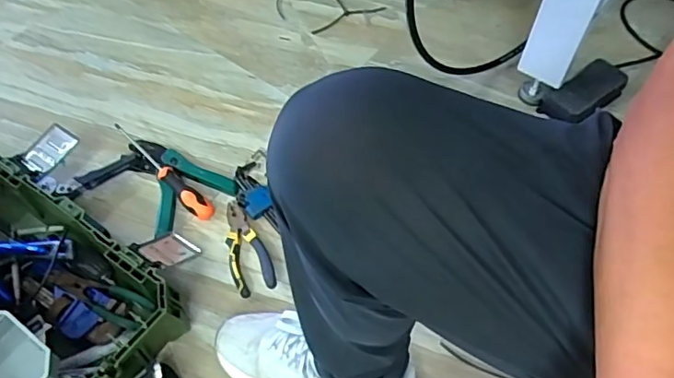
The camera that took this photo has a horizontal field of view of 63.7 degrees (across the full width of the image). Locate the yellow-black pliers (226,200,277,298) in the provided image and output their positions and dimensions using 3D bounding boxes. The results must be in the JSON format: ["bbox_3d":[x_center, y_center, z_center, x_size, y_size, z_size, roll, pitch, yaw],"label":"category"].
[{"bbox_3d":[-0.141,0.083,0.808,0.056,0.032,0.168,-19,58,-14],"label":"yellow-black pliers"}]

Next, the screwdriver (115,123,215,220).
[{"bbox_3d":[-0.281,-0.035,0.874,0.226,0.036,0.035,41,65,20],"label":"screwdriver"}]

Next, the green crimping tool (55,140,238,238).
[{"bbox_3d":[-0.302,-0.006,0.880,0.244,0.031,0.152,22,58,14],"label":"green crimping tool"}]

